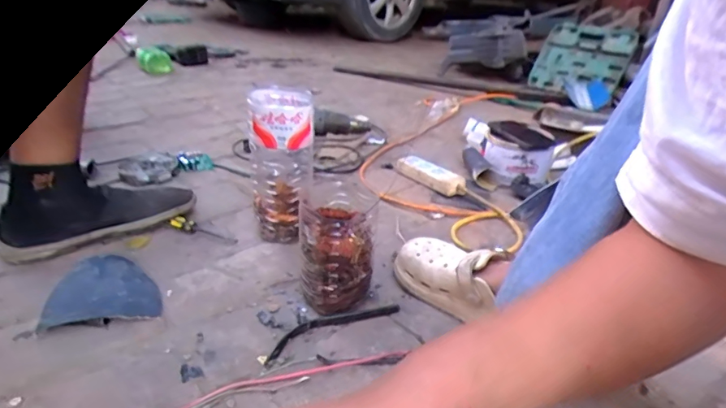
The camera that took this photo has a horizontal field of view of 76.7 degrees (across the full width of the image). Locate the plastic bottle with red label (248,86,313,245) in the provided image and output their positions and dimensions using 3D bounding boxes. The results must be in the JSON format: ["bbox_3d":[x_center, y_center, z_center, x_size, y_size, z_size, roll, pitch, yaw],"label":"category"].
[{"bbox_3d":[-0.132,-0.058,0.759,0.097,0.243,0.119,-2,28,-11],"label":"plastic bottle with red label"}]

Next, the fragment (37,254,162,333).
[{"bbox_3d":[-0.348,0.115,0.616,0.132,0.038,0.108,-6,29,-18],"label":"fragment"}]

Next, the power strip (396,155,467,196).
[{"bbox_3d":[0.143,-0.064,0.991,0.059,0.035,0.190,-18,35,-35],"label":"power strip"}]

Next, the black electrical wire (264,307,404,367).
[{"bbox_3d":[-0.041,0.157,0.598,0.193,0.012,0.039,-13,32,-29],"label":"black electrical wire"}]

